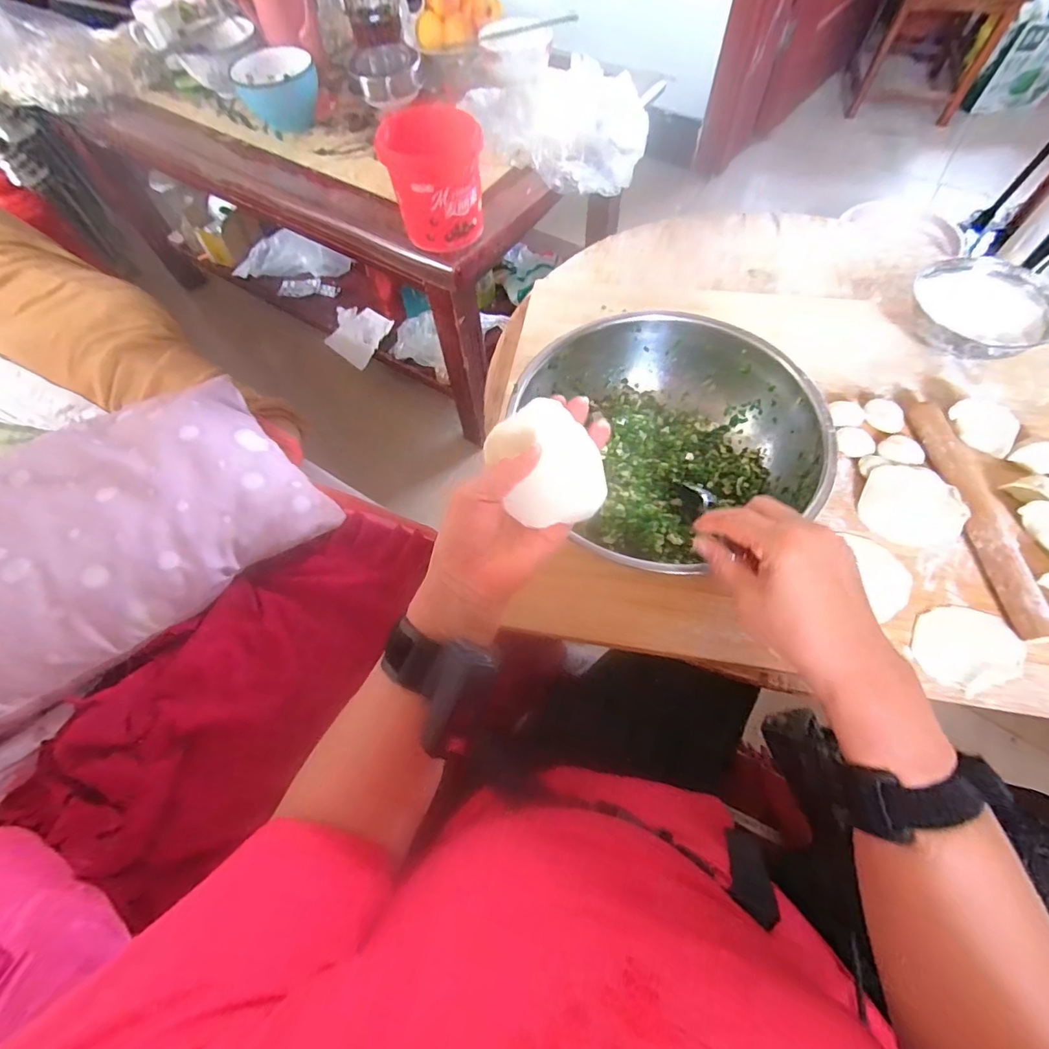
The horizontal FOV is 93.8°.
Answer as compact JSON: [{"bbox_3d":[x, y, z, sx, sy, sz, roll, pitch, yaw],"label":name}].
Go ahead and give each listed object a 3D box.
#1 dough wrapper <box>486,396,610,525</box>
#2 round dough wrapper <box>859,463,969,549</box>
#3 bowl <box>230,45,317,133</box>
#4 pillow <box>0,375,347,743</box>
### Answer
[{"bbox_3d":[0.015,-0.040,0.340,0.067,0.008,0.085,-30,89,10],"label":"dough wrapper"},{"bbox_3d":[0.376,-0.018,0.475,0.084,0.004,0.077,20,83,18],"label":"round dough wrapper"},{"bbox_3d":[-0.442,-0.786,0.884,0.134,0.086,0.127,-1,65,3],"label":"bowl"},{"bbox_3d":[-0.572,0.058,0.546,0.625,0.118,0.314,-39,69,-14],"label":"pillow"}]

